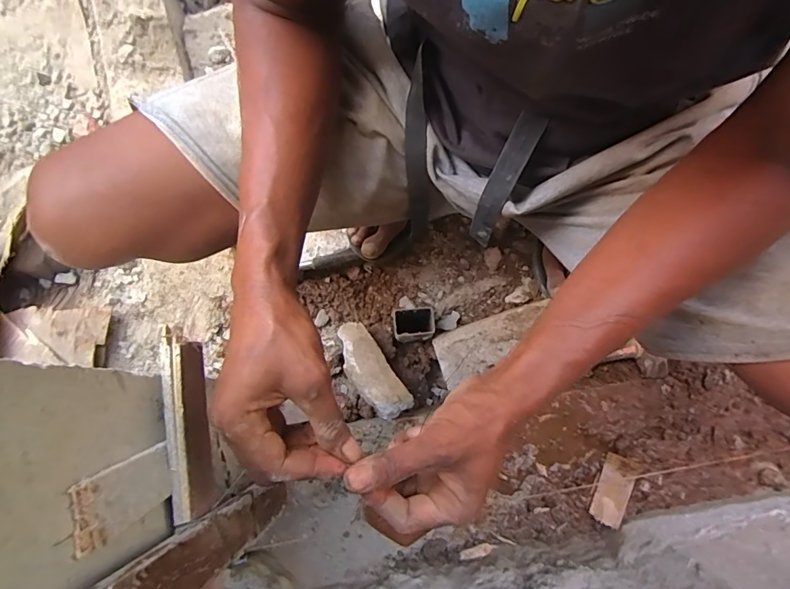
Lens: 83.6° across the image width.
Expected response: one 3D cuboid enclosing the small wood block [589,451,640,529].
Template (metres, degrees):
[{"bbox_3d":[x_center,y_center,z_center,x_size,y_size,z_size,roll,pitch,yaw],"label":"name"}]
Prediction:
[{"bbox_3d":[0.310,0.277,0.630,0.042,0.009,0.095,23,76,26],"label":"small wood block"}]

